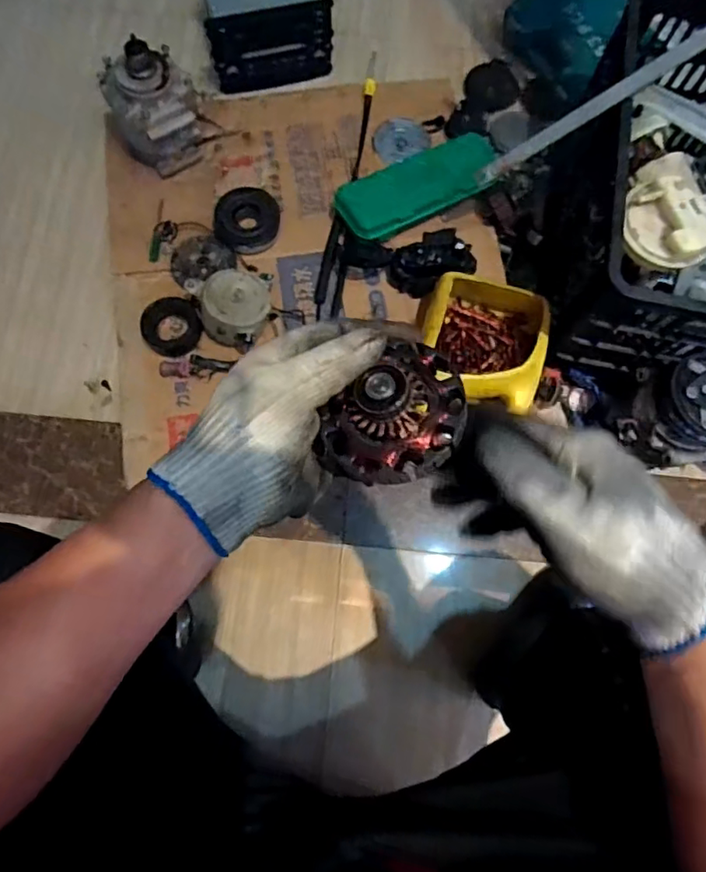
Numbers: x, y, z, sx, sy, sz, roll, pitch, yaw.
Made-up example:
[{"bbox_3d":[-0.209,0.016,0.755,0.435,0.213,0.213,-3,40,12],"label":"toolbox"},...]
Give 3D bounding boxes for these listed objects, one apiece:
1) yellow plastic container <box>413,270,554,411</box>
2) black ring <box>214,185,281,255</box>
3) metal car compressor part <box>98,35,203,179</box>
[{"bbox_3d":[0.192,-0.136,0.866,0.179,0.091,0.193,12,75,1],"label":"yellow plastic container"},{"bbox_3d":[-0.178,-0.366,0.960,0.107,0.030,0.118,22,78,4],"label":"black ring"},{"bbox_3d":[-0.331,-0.535,0.923,0.152,0.178,0.136,-14,76,-6],"label":"metal car compressor part"}]

